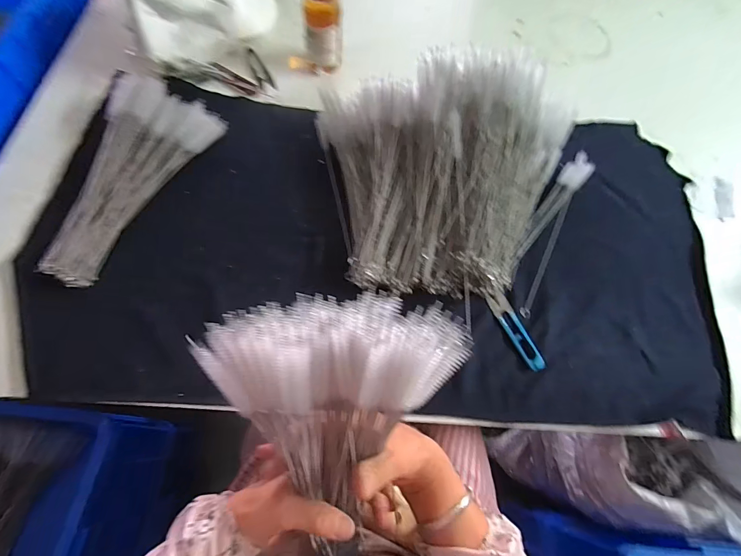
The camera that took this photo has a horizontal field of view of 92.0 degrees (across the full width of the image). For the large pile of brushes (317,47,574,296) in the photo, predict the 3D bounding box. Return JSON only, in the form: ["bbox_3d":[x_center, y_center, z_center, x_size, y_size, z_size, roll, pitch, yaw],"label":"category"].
[{"bbox_3d":[0.113,-0.141,0.484,0.353,0.128,0.311,-2,68,-7],"label":"large pile of brushes"}]

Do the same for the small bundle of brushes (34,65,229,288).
[{"bbox_3d":[-0.332,-0.136,0.465,0.158,0.045,0.297,18,67,3],"label":"small bundle of brushes"}]

